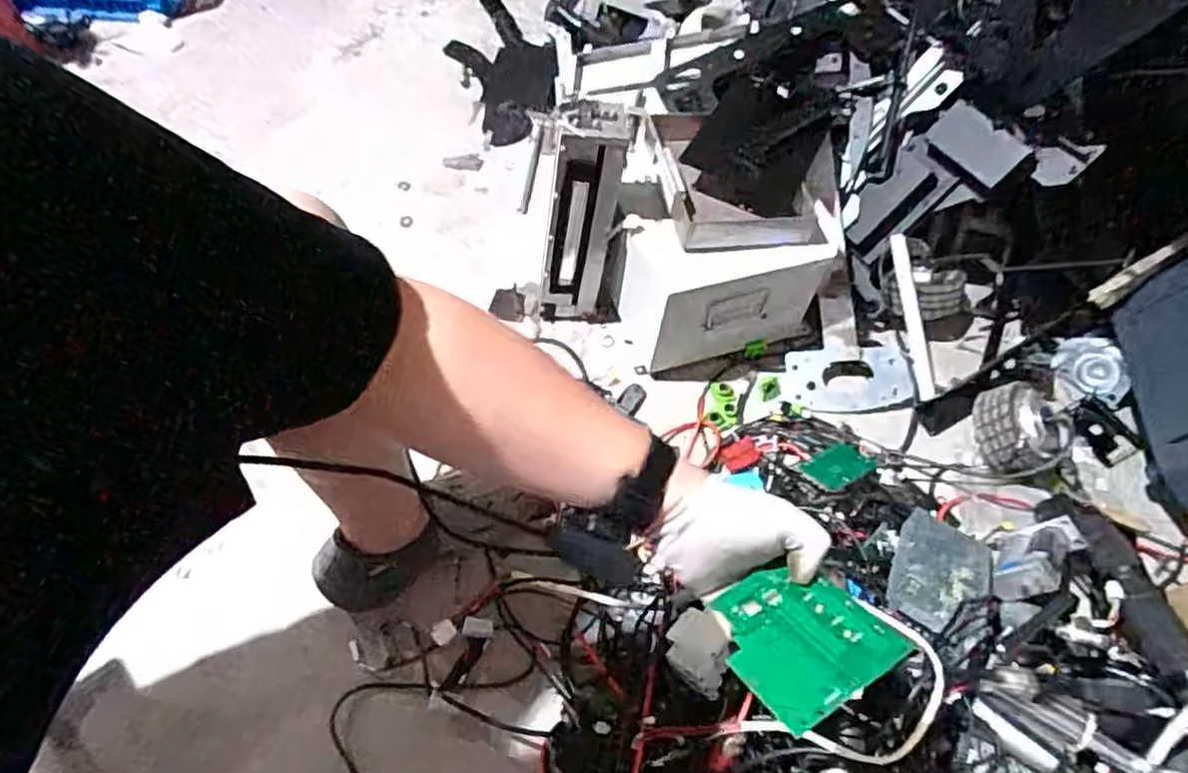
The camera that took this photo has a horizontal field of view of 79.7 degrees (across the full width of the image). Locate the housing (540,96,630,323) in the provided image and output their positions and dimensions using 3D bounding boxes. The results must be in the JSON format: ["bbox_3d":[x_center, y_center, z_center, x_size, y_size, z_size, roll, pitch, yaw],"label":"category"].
[{"bbox_3d":[-0.014,-0.239,1.028,0.122,0.342,0.077,1,56,-3],"label":"housing"}]

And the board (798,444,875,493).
[{"bbox_3d":[0.337,0.108,0.990,0.099,0.008,0.063,-25,43,-36],"label":"board"}]

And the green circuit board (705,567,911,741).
[{"bbox_3d":[0.127,0.157,0.452,0.090,0.006,0.102,-28,38,-19],"label":"green circuit board"}]

